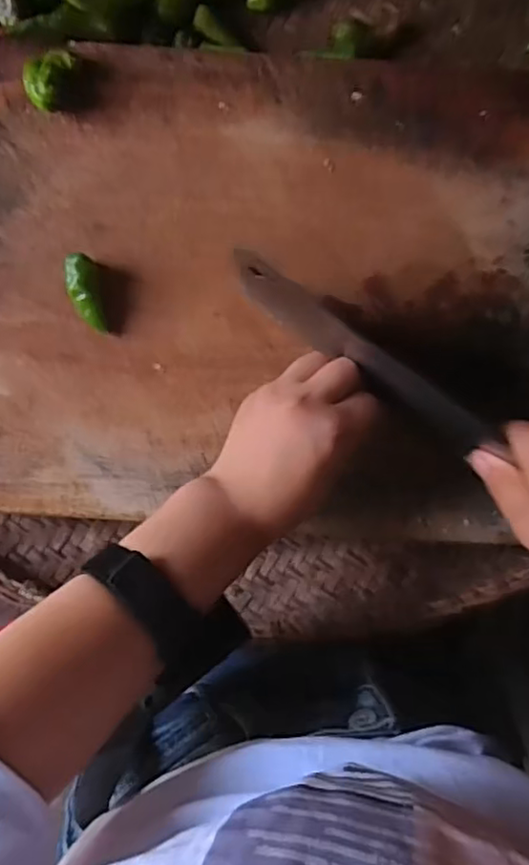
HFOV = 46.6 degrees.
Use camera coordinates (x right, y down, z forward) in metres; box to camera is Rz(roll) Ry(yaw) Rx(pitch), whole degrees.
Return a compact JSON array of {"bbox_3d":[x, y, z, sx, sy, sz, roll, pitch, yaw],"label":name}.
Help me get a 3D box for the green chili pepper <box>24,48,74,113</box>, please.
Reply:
[{"bbox_3d":[-0.130,-0.213,0.367,0.019,0.013,0.035,30,93,-1],"label":"green chili pepper"}]

